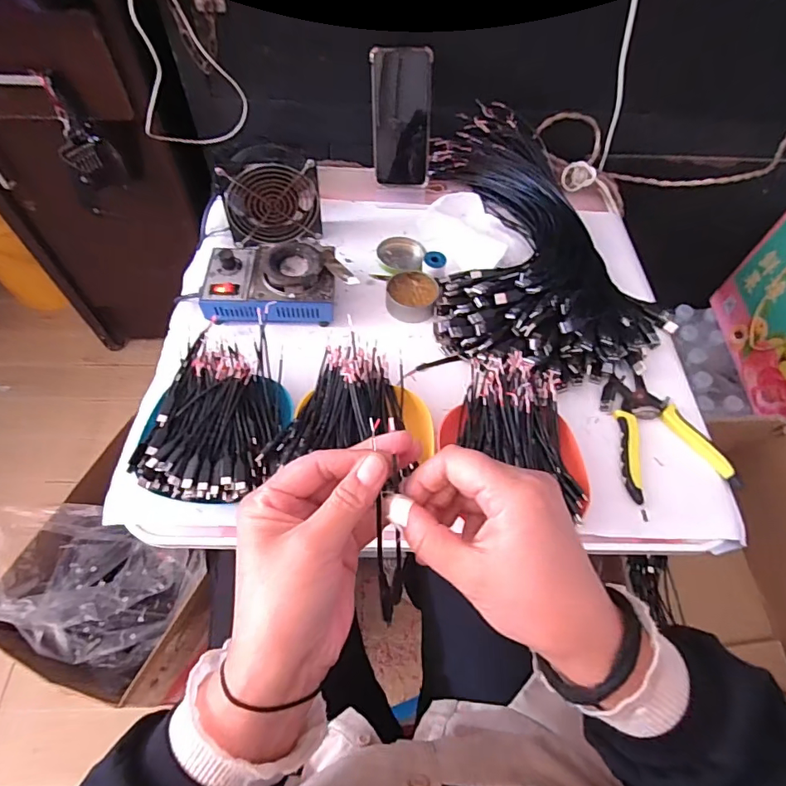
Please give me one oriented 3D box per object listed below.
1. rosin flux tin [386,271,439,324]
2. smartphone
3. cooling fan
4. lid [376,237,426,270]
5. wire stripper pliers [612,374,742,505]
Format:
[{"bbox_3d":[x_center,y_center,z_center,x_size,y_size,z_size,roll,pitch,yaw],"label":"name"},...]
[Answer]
[{"bbox_3d":[0.025,-0.122,0.588,0.061,0.023,0.068,15,59,6],"label":"rosin flux tin"},{"bbox_3d":[0.012,-0.372,0.654,0.078,0.166,0.007,1,36,2],"label":"smartphone"},{"bbox_3d":[-0.154,-0.253,0.607,0.117,0.109,0.050,-6,59,-6],"label":"cooling fan"},{"bbox_3d":[0.012,-0.187,0.649,0.063,0.018,0.058,1,59,-2],"label":"lid"},{"bbox_3d":[0.287,0.043,0.506,0.112,0.014,0.141,-2,59,-4],"label":"wire stripper pliers"}]

